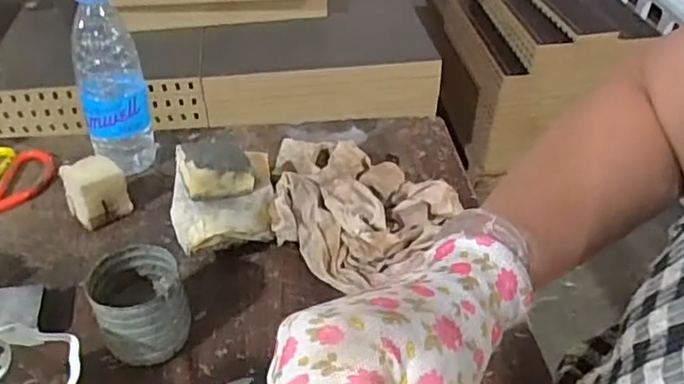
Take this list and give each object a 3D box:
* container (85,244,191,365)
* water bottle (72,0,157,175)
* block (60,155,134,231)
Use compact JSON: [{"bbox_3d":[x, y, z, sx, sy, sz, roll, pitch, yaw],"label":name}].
[{"bbox_3d":[-0.165,0.095,0.510,0.068,0.078,0.071,1,39,-1],"label":"container"},{"bbox_3d":[-0.242,-0.113,0.650,0.069,0.207,0.056,-13,42,-18],"label":"water bottle"},{"bbox_3d":[-0.257,0.001,0.645,0.057,0.066,0.044,-26,47,-30],"label":"block"}]

